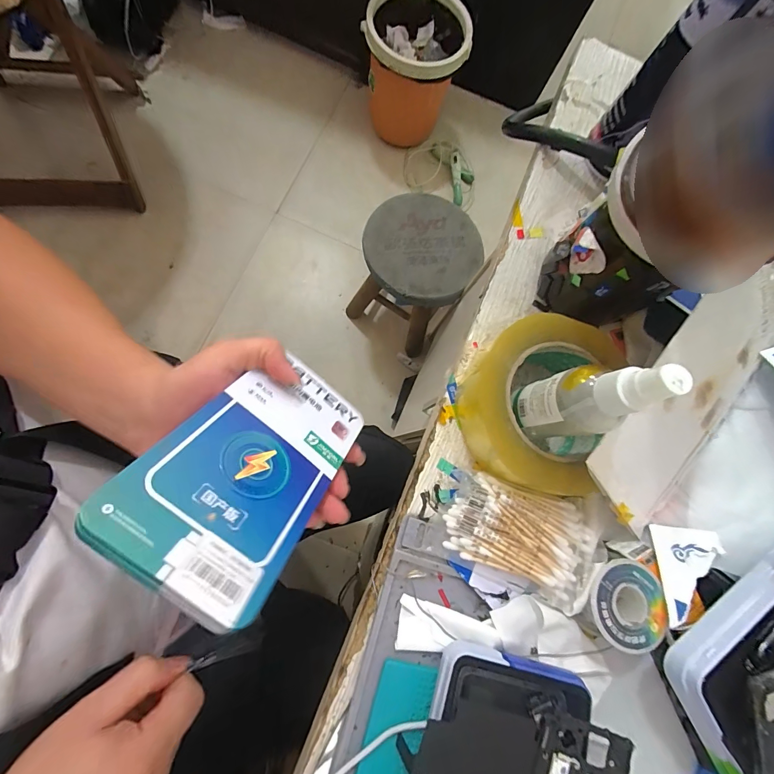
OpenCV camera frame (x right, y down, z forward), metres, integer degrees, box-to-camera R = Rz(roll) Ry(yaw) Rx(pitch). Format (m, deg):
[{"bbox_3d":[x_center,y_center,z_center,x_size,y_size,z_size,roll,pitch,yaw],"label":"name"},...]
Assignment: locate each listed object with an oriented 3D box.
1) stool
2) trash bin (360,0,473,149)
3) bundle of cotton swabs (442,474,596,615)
[{"bbox_3d":[0.059,-0.289,0.964,0.250,0.316,0.260,31,77,-1],"label":"stool"},{"bbox_3d":[0.071,-0.955,1.150,0.291,0.292,0.336,8,78,-6],"label":"trash bin"},{"bbox_3d":[0.094,0.103,0.256,0.100,0.020,0.062,27,77,-2],"label":"bundle of cotton swabs"}]

